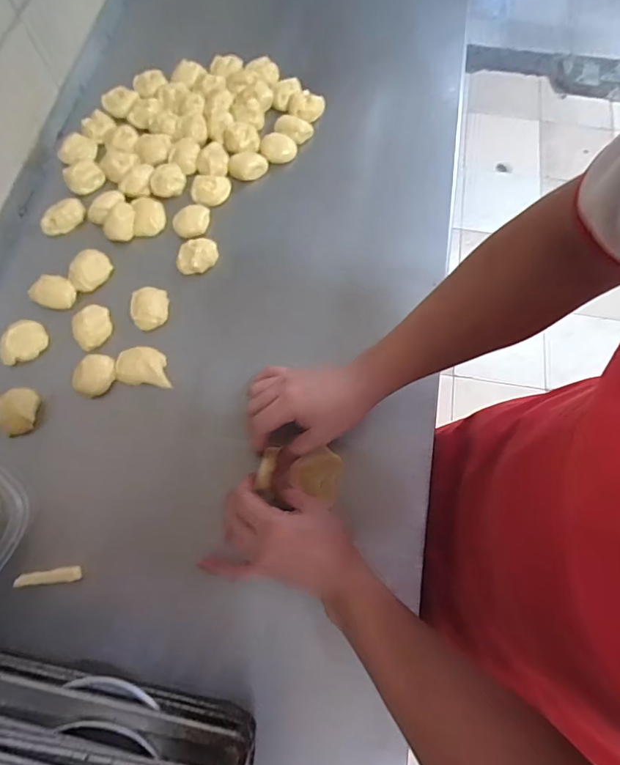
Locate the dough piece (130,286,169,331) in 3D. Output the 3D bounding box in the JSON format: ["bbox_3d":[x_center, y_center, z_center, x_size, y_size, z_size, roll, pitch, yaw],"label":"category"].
[{"bbox_3d":[-0.207,-0.098,0.558,0.045,0.020,0.058,-9,70,-3],"label":"dough piece"}]

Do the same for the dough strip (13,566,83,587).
[{"bbox_3d":[-0.274,0.203,0.453,0.066,0.009,0.015,-5,70,-1],"label":"dough strip"}]

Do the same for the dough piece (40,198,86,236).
[{"bbox_3d":[-0.348,-0.232,0.611,0.062,0.028,0.036,-25,72,-9],"label":"dough piece"}]

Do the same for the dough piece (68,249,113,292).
[{"bbox_3d":[-0.295,-0.152,0.576,0.055,0.017,0.044,-33,73,-11],"label":"dough piece"}]

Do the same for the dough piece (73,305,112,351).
[{"bbox_3d":[-0.279,-0.073,0.550,0.048,0.011,0.058,-22,71,-7],"label":"dough piece"}]

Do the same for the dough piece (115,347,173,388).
[{"bbox_3d":[-0.206,-0.023,0.529,0.067,0.021,0.045,3,70,1],"label":"dough piece"}]

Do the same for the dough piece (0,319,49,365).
[{"bbox_3d":[-0.365,-0.053,0.548,0.058,0.019,0.044,-32,73,-11],"label":"dough piece"}]

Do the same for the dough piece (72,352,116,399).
[{"bbox_3d":[-0.264,-0.008,0.535,0.046,0.022,0.052,40,75,13],"label":"dough piece"}]

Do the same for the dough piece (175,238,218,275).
[{"bbox_3d":[-0.152,-0.170,0.583,0.056,0.022,0.043,-14,71,-5],"label":"dough piece"}]

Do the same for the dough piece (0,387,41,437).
[{"bbox_3d":[-0.348,0.034,0.515,0.040,0.021,0.055,3,70,1],"label":"dough piece"}]

